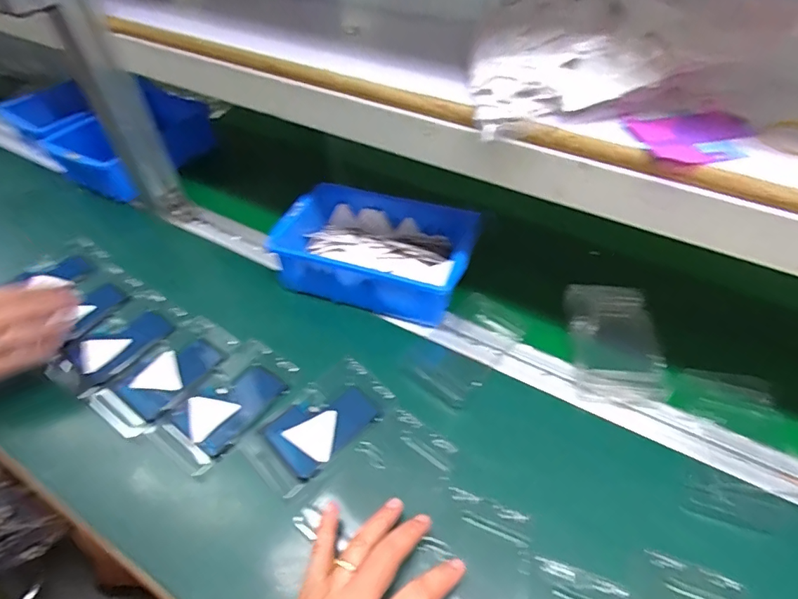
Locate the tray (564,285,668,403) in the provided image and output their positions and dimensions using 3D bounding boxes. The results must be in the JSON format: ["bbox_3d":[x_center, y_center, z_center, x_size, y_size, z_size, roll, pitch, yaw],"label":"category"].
[{"bbox_3d":[0.213,0.040,0.471,0.082,0.030,0.120,4,48,3],"label":"tray"}]

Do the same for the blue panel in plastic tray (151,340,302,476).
[{"bbox_3d":[-0.157,0.094,0.441,0.071,0.020,0.125,31,55,25],"label":"blue panel in plastic tray"}]

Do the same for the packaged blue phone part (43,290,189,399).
[{"bbox_3d":[-0.289,0.041,0.492,0.077,0.008,0.125,25,52,22],"label":"packaged blue phone part"}]

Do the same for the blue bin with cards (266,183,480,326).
[{"bbox_3d":[-0.021,-0.056,0.535,0.202,0.066,0.144,17,55,16],"label":"blue bin with cards"}]

